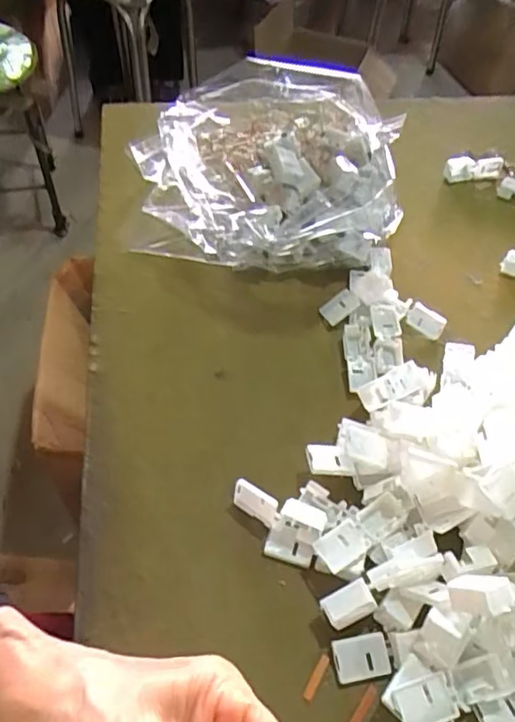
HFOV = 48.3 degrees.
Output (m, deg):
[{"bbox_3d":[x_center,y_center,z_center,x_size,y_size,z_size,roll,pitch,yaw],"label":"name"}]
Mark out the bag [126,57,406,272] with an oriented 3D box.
[{"bbox_3d":[0.010,-0.160,0.478,0.210,0.109,0.187,19,53,12],"label":"bag"}]

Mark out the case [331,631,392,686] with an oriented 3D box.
[{"bbox_3d":[0.052,0.149,0.288,0.028,0.005,0.019,-7,50,-6],"label":"case"}]

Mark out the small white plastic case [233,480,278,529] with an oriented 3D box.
[{"bbox_3d":[-0.001,0.083,0.333,0.029,0.019,0.010,27,55,21],"label":"small white plastic case"}]

